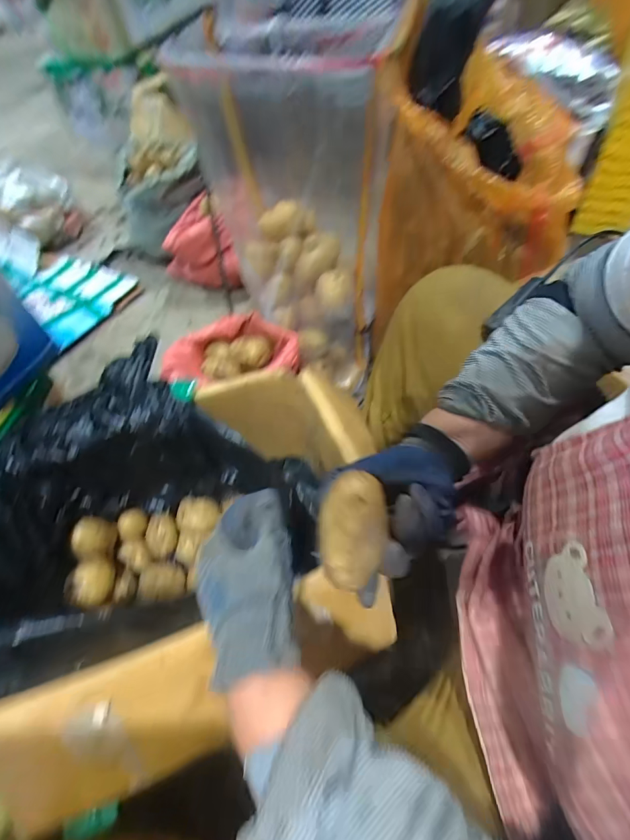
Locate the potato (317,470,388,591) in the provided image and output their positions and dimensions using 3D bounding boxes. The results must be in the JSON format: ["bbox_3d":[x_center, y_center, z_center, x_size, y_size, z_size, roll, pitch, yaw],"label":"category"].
[{"bbox_3d":[0.027,0.094,0.335,0.052,0.049,0.087,8,78,-6],"label":"potato"}]

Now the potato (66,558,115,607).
[{"bbox_3d":[-0.353,0.257,0.623,0.063,0.043,0.068,-3,54,4],"label":"potato"}]

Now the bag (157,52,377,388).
[{"bbox_3d":[-0.051,-0.371,0.766,0.258,0.548,0.337,-6,54,1],"label":"bag"}]

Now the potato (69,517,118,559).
[{"bbox_3d":[-0.366,0.194,0.651,0.043,0.058,0.066,-3,54,3],"label":"potato"}]

